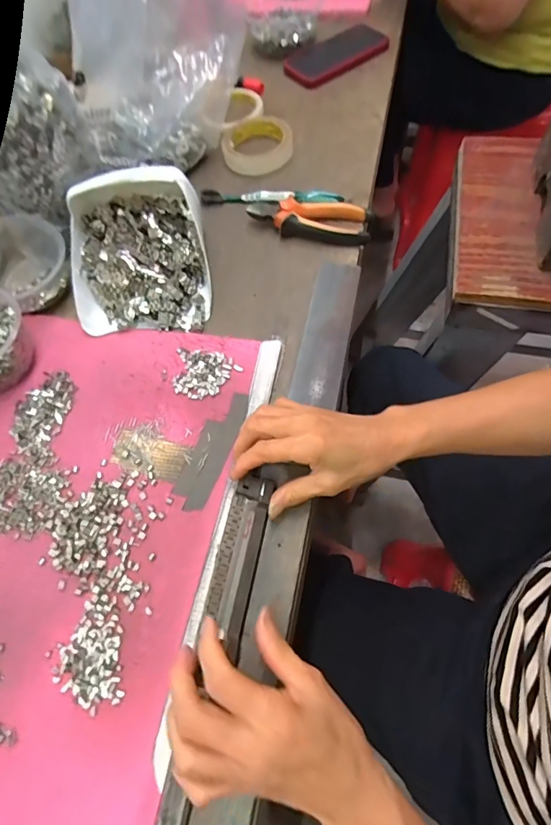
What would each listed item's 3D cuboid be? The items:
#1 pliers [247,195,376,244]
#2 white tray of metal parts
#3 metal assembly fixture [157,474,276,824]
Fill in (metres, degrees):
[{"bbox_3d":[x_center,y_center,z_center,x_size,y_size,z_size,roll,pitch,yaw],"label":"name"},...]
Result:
[{"bbox_3d":[0.041,-0.235,0.535,0.151,0.028,0.056,12,66,12],"label":"pliers"},{"bbox_3d":[-0.158,-0.183,0.486,0.153,0.078,0.178,-12,64,0],"label":"white tray of metal parts"},{"bbox_3d":[-0.047,0.188,0.332,0.032,0.015,0.285,11,67,6],"label":"metal assembly fixture"}]

